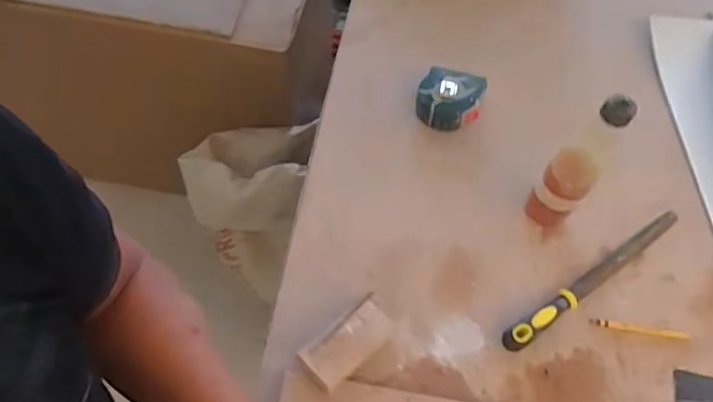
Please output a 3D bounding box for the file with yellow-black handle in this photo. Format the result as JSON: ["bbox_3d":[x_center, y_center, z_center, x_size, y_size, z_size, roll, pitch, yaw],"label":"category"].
[{"bbox_3d":[0.292,0.086,0.661,0.300,0.026,0.023,-30,66,-19],"label":"file with yellow-black handle"}]

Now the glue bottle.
[{"bbox_3d":[0.244,-0.038,0.621,0.057,0.208,0.054,38,64,17],"label":"glue bottle"}]

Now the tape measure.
[{"bbox_3d":[0.127,-0.139,0.763,0.085,0.045,0.085,14,60,4],"label":"tape measure"}]

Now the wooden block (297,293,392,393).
[{"bbox_3d":[-0.006,0.150,0.596,0.050,0.023,0.106,40,52,18],"label":"wooden block"}]

